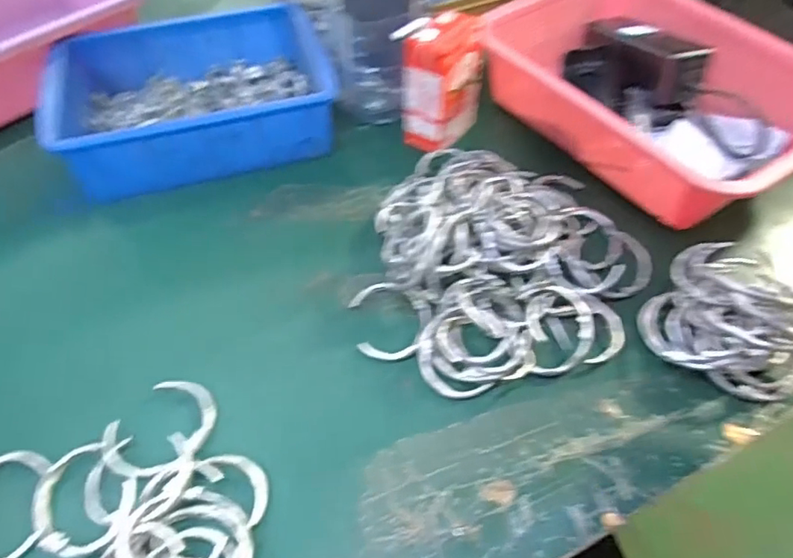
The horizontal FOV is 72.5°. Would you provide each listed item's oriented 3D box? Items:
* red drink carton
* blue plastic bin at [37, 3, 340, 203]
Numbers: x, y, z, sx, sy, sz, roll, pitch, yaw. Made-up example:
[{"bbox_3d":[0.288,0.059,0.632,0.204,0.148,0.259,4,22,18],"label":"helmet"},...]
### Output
[{"bbox_3d":[0.042,-0.178,0.503,0.044,0.112,0.073,34,60,23],"label":"red drink carton"},{"bbox_3d":[-0.193,-0.175,0.527,0.247,0.073,0.169,-16,55,-12],"label":"blue plastic bin"}]

